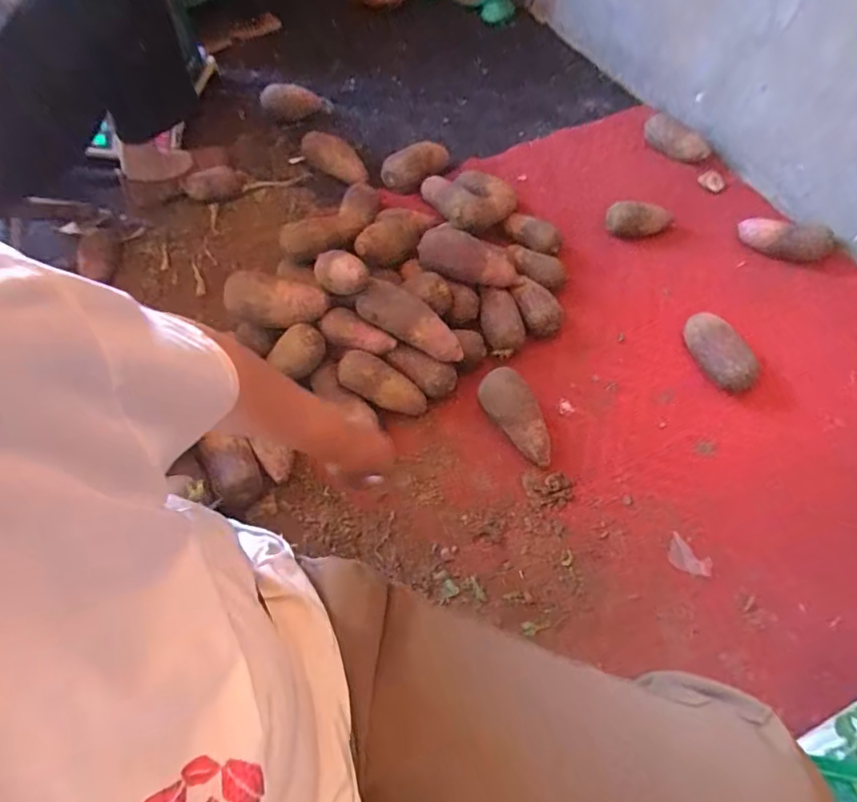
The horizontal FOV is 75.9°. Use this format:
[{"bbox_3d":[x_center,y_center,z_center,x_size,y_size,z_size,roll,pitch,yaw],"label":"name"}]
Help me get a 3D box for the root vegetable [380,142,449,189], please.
[{"bbox_3d":[-0.023,-0.515,1.187,0.171,0.072,0.078,-26,64,-14],"label":"root vegetable"}]

